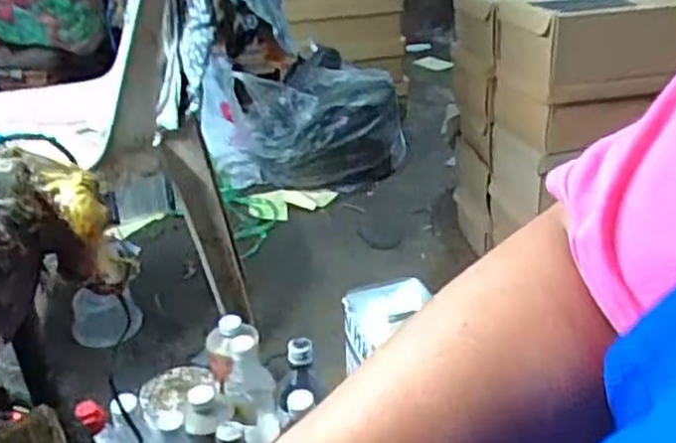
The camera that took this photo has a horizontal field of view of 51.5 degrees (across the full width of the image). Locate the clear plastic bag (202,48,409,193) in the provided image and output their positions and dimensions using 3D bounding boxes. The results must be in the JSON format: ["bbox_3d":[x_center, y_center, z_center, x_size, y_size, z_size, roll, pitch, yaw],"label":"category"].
[{"bbox_3d":[-0.083,-0.245,1.728,0.464,0.274,0.302,-2,30,0],"label":"clear plastic bag"}]

